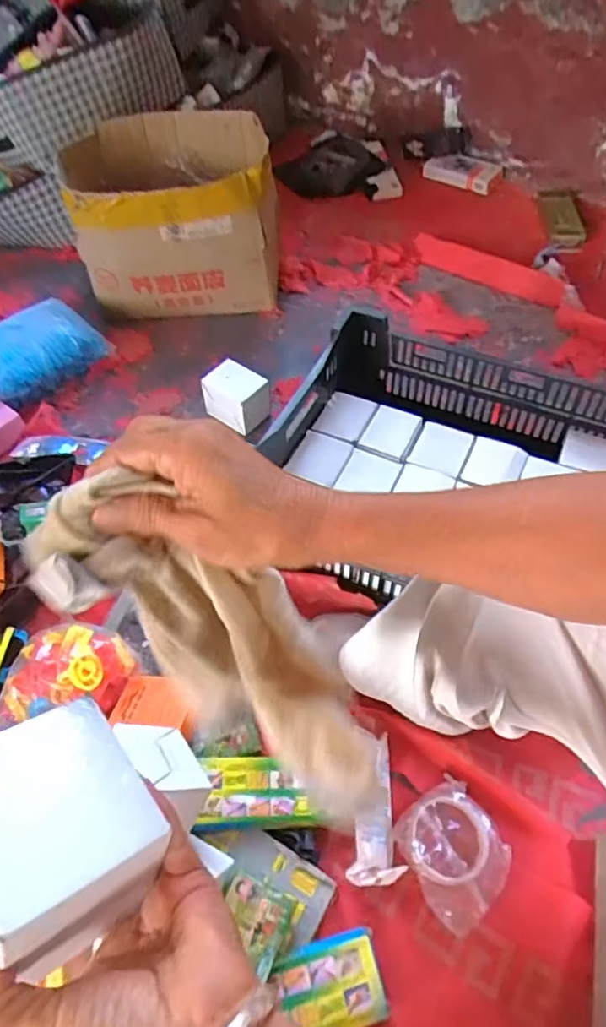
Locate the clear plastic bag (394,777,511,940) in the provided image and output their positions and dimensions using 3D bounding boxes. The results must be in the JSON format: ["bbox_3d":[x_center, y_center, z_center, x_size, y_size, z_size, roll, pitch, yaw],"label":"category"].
[{"bbox_3d":[0.169,0.368,0.650,0.104,0.024,0.121,-28,58,-16],"label":"clear plastic bag"}]

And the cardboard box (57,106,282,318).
[{"bbox_3d":[-0.251,-0.586,1.183,0.379,0.263,0.321,-9,55,-4],"label":"cardboard box"}]

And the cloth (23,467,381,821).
[{"bbox_3d":[-0.051,0.074,0.358,0.081,0.253,0.086,-7,48,35],"label":"cloth"}]

